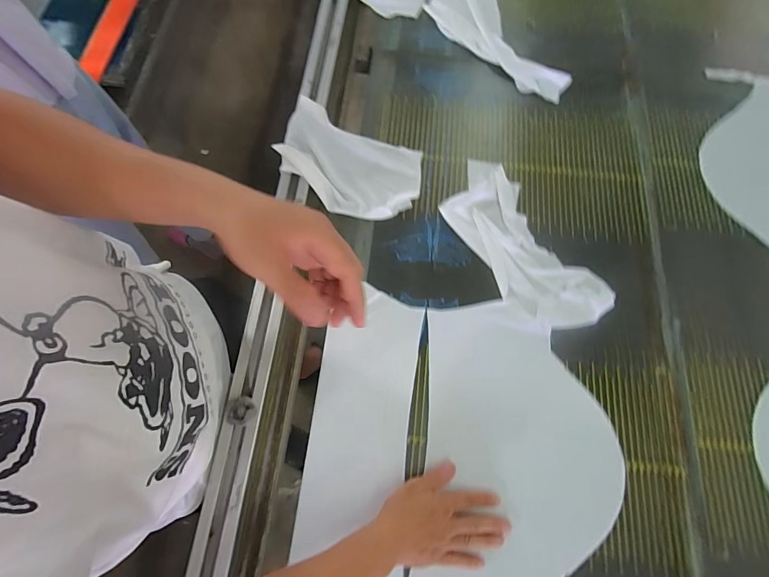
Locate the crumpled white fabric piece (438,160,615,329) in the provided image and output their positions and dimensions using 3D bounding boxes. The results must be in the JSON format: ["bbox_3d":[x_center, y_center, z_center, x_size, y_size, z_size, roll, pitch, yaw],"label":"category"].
[{"bbox_3d":[0.227,-0.079,0.653,0.151,0.017,0.332,-28,73,-9],"label":"crumpled white fabric piece"}]

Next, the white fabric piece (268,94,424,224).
[{"bbox_3d":[-0.063,-0.222,0.675,0.250,0.033,0.171,23,72,8],"label":"white fabric piece"}]

